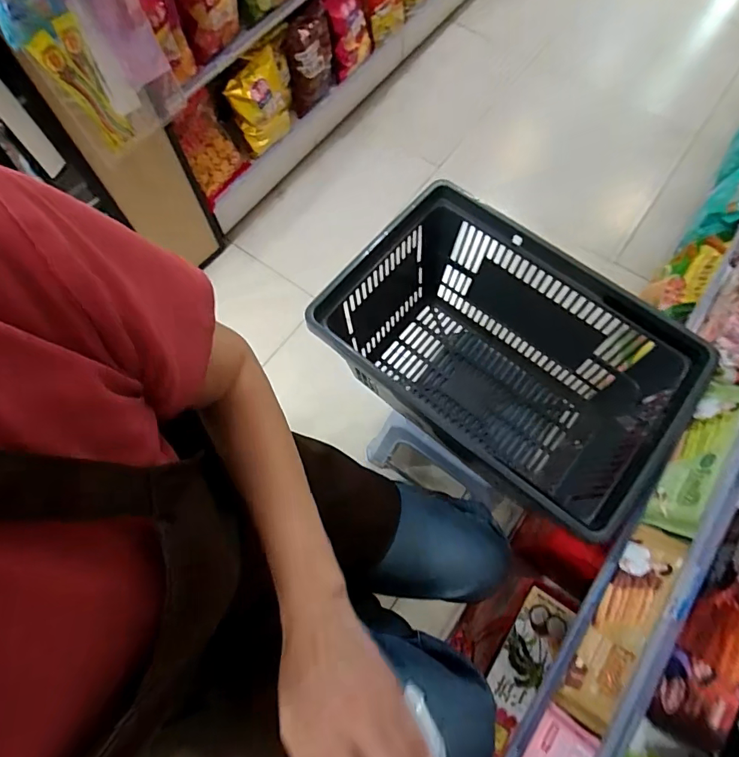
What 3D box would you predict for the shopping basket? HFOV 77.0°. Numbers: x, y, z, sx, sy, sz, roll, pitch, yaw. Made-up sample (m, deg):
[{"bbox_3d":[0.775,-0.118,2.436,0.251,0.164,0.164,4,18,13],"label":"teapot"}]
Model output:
[{"bbox_3d":[0.192,-0.014,0.734,0.465,0.255,0.315,38,74,13],"label":"shopping basket"}]

